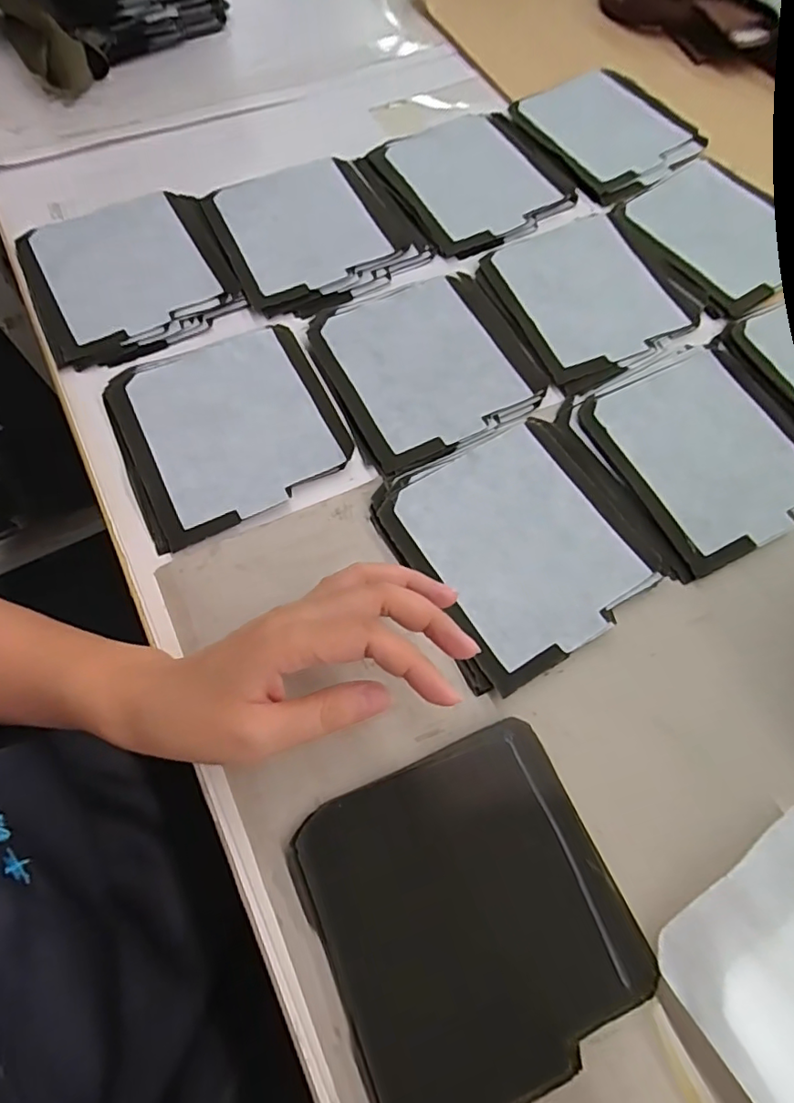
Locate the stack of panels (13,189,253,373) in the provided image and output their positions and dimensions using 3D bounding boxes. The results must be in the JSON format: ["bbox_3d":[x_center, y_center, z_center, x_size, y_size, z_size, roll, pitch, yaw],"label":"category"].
[{"bbox_3d":[-0.196,-0.205,0.403,0.136,0.015,0.141,-25,69,-11],"label":"stack of panels"}]

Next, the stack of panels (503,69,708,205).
[{"bbox_3d":[0.189,-0.381,0.493,0.125,0.015,0.148,-32,71,-14],"label":"stack of panels"}]

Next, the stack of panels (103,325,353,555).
[{"bbox_3d":[-0.110,-0.083,0.359,0.134,0.008,0.136,-24,69,-11],"label":"stack of panels"}]

